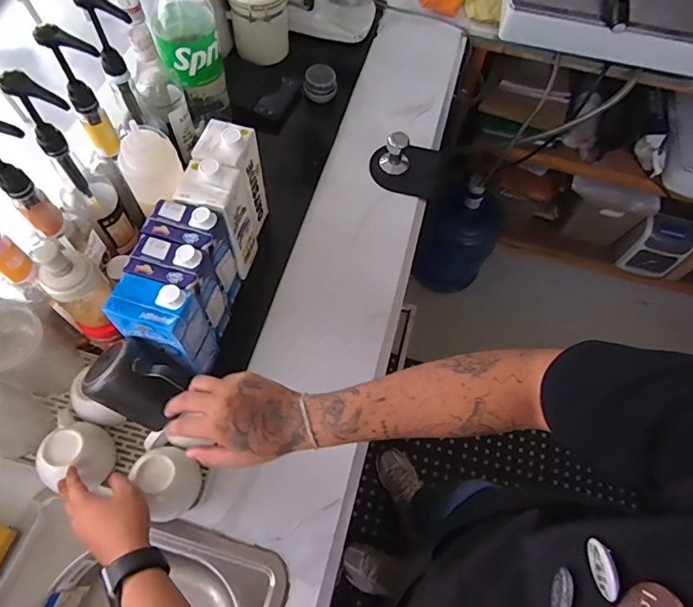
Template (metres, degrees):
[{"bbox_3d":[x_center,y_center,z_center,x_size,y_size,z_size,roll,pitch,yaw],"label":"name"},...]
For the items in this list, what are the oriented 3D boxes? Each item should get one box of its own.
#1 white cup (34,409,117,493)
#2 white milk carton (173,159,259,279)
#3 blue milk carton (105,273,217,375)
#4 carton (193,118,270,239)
[{"bbox_3d":[-0.363,0.198,0.636,0.085,0.061,0.095,8,64,0],"label":"white cup"},{"bbox_3d":[-0.196,-0.126,0.729,0.079,0.203,0.083,13,64,3],"label":"white milk carton"},{"bbox_3d":[-0.246,0.036,0.648,0.100,0.177,0.063,17,64,5],"label":"blue milk carton"},{"bbox_3d":[-0.182,-0.198,0.758,0.083,0.190,0.082,13,64,3],"label":"carton"}]

